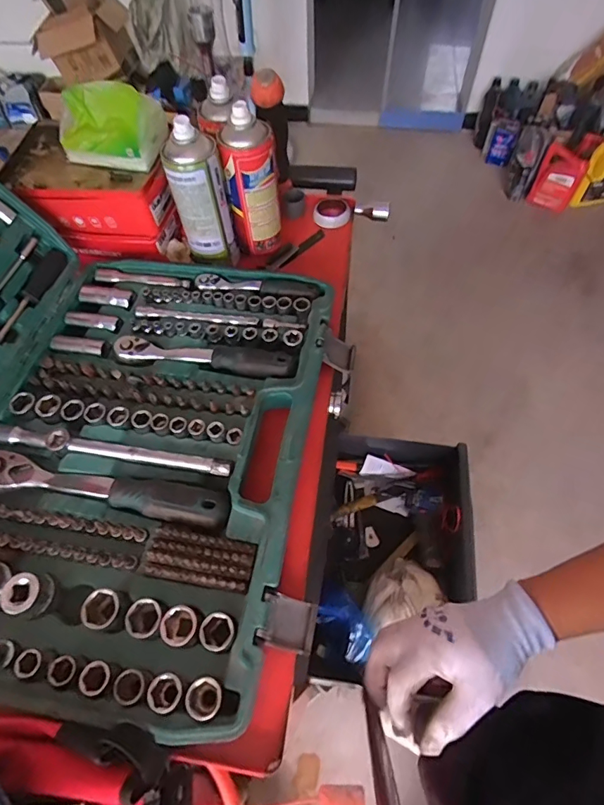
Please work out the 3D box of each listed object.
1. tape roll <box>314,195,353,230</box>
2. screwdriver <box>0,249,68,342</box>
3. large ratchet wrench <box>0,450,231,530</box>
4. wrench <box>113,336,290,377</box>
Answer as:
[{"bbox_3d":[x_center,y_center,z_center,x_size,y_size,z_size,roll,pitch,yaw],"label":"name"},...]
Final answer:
[{"bbox_3d":[0.047,-0.285,0.659,0.054,0.018,0.057,-1,58,2],"label":"tape roll"},{"bbox_3d":[-0.319,-0.129,0.519,0.021,0.018,0.144,9,59,8],"label":"screwdriver"},{"bbox_3d":[-0.187,0.081,0.414,0.245,0.029,0.034,8,58,7],"label":"large ratchet wrench"},{"bbox_3d":[-0.107,-0.054,0.484,0.195,0.020,0.037,7,58,6],"label":"wrench"}]

